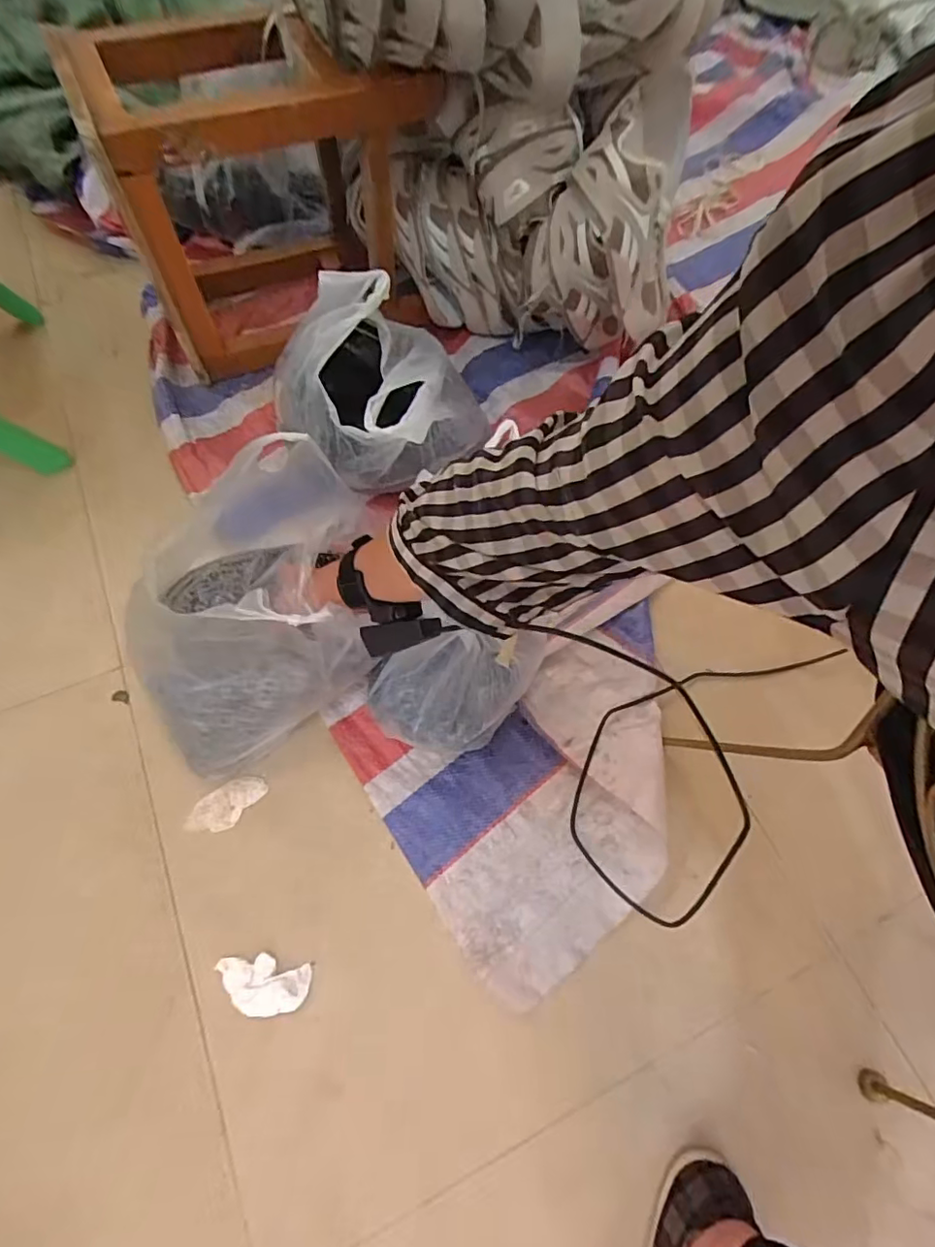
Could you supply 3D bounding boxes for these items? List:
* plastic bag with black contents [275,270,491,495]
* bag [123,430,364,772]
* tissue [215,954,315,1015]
[{"bbox_3d":[-0.102,-0.281,0.645,0.229,0.185,0.202,35,70,13],"label":"plastic bag with black contents"},{"bbox_3d":[-0.213,-0.015,0.557,0.217,0.217,0.318,7,75,2],"label":"bag"},{"bbox_3d":[-0.199,0.349,0.537,0.087,0.008,0.049,11,66,4],"label":"tissue"}]

